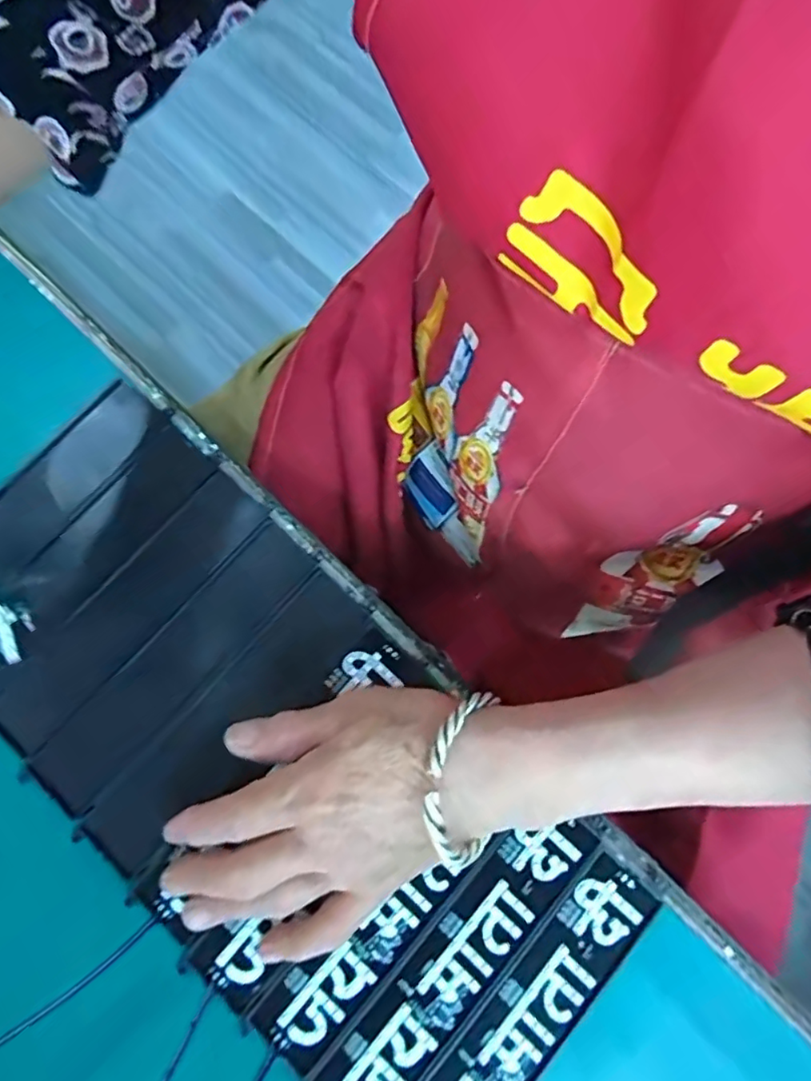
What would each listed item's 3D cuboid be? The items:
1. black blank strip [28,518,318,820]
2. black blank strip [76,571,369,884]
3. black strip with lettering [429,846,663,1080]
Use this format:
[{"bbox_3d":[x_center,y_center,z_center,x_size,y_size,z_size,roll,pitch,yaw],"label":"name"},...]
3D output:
[{"bbox_3d":[-0.118,0.063,0.295,0.038,0.004,0.169,42,82,8],"label":"black blank strip"},{"bbox_3d":[-0.089,0.090,0.290,0.040,0.004,0.170,42,82,8],"label":"black blank strip"},{"bbox_3d":[0.054,0.224,0.264,0.035,0.004,0.167,41,82,8],"label":"black strip with lettering"}]

